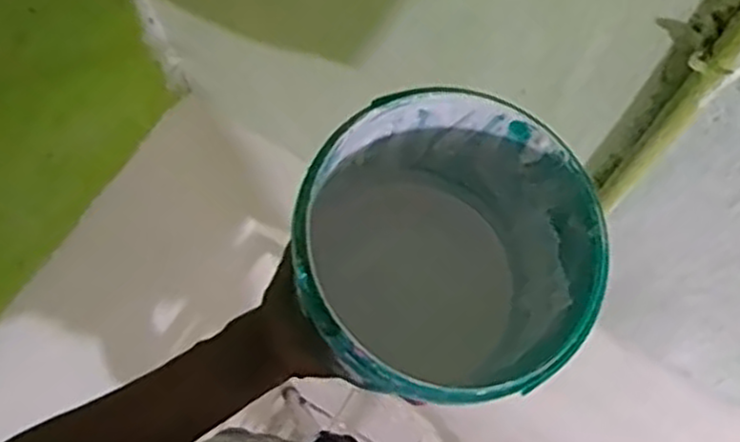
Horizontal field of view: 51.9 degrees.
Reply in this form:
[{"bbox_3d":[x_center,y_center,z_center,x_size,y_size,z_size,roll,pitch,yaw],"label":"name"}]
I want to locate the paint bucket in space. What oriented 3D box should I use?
[{"bbox_3d":[0.045,0.025,0.448,0.159,0.138,0.162,0,71,1],"label":"paint bucket"}]

